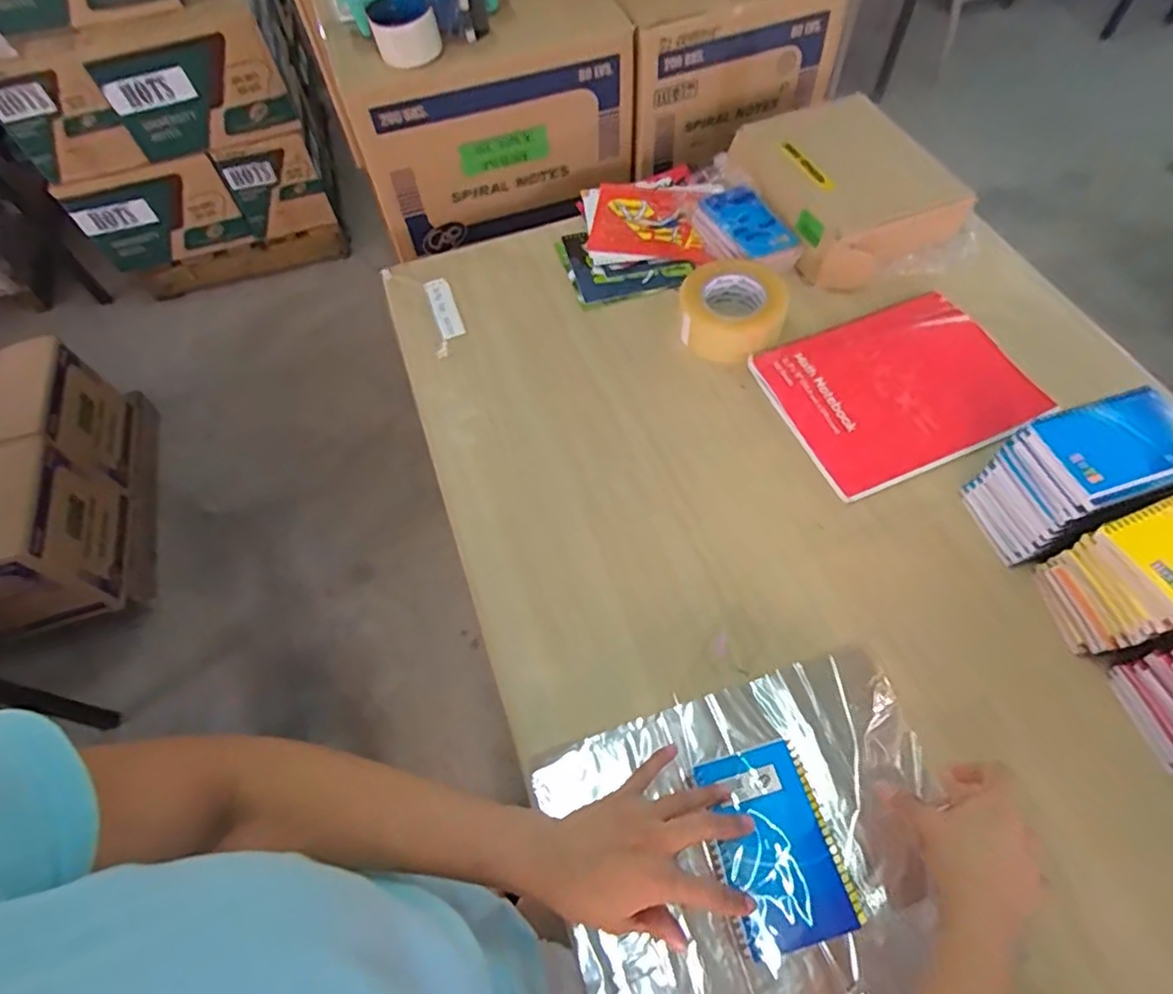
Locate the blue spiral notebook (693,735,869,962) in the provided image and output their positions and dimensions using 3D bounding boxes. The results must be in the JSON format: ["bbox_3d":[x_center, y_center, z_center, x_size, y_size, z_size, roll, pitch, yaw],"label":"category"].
[{"bbox_3d":[0.140,0.264,0.475,0.091,0.013,0.130,-14,60,-5],"label":"blue spiral notebook"}]

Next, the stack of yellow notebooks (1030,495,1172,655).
[{"bbox_3d":[0.501,0.065,0.542,0.134,0.121,0.095,-19,60,-8],"label":"stack of yellow notebooks"}]

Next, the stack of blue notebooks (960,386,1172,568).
[{"bbox_3d":[0.470,-0.017,0.589,0.143,0.118,0.098,-19,60,-8],"label":"stack of blue notebooks"}]

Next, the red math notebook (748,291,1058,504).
[{"bbox_3d":[0.356,-0.129,0.723,0.265,0.014,0.215,-22,61,-8],"label":"red math notebook"}]

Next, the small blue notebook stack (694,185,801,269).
[{"bbox_3d":[0.215,-0.363,0.849,0.102,0.028,0.141,-20,60,-9],"label":"small blue notebook stack"}]

